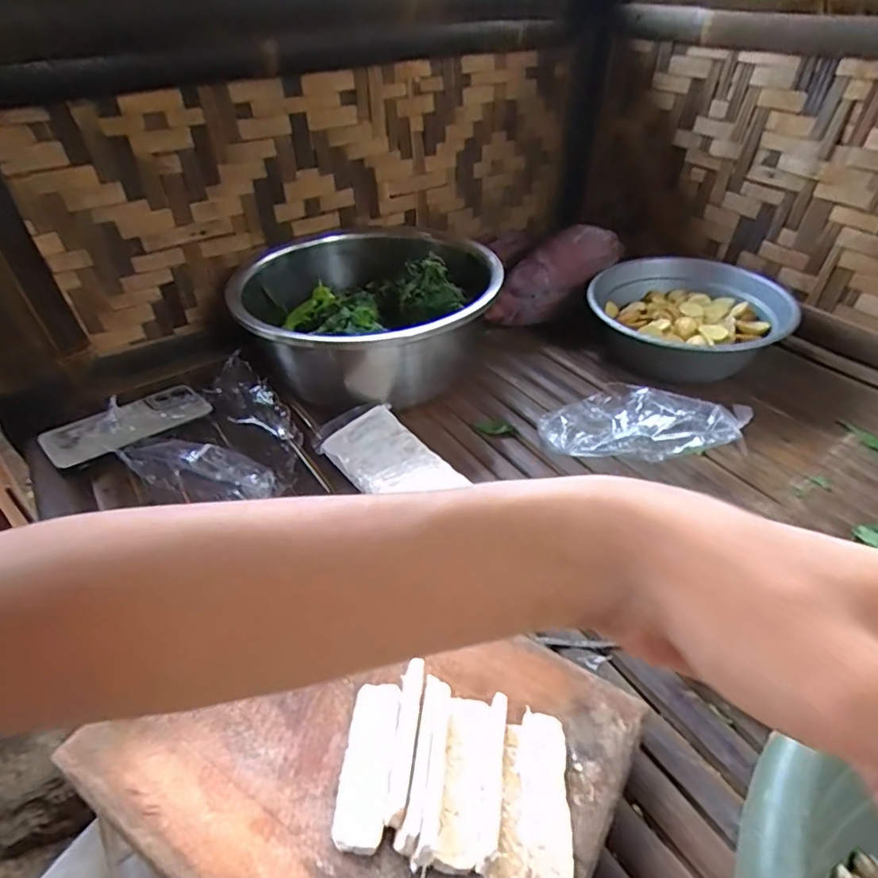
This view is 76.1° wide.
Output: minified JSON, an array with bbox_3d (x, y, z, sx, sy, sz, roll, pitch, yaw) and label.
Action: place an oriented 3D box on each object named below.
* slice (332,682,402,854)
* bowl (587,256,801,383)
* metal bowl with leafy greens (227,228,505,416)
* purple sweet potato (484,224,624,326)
[{"bbox_3d":[-0.042,0.190,0.336,0.029,0.006,0.094,2,38,3],"label":"slice"},{"bbox_3d":[0.317,-0.150,0.734,0.228,0.104,0.211,0,38,0],"label":"bowl"},{"bbox_3d":[-0.084,-0.149,0.688,0.300,0.129,0.281,0,38,0],"label":"metal bowl with leafy greens"},{"bbox_3d":[0.160,-0.227,0.779,0.224,0.062,0.072,-38,47,-7],"label":"purple sweet potato"}]

